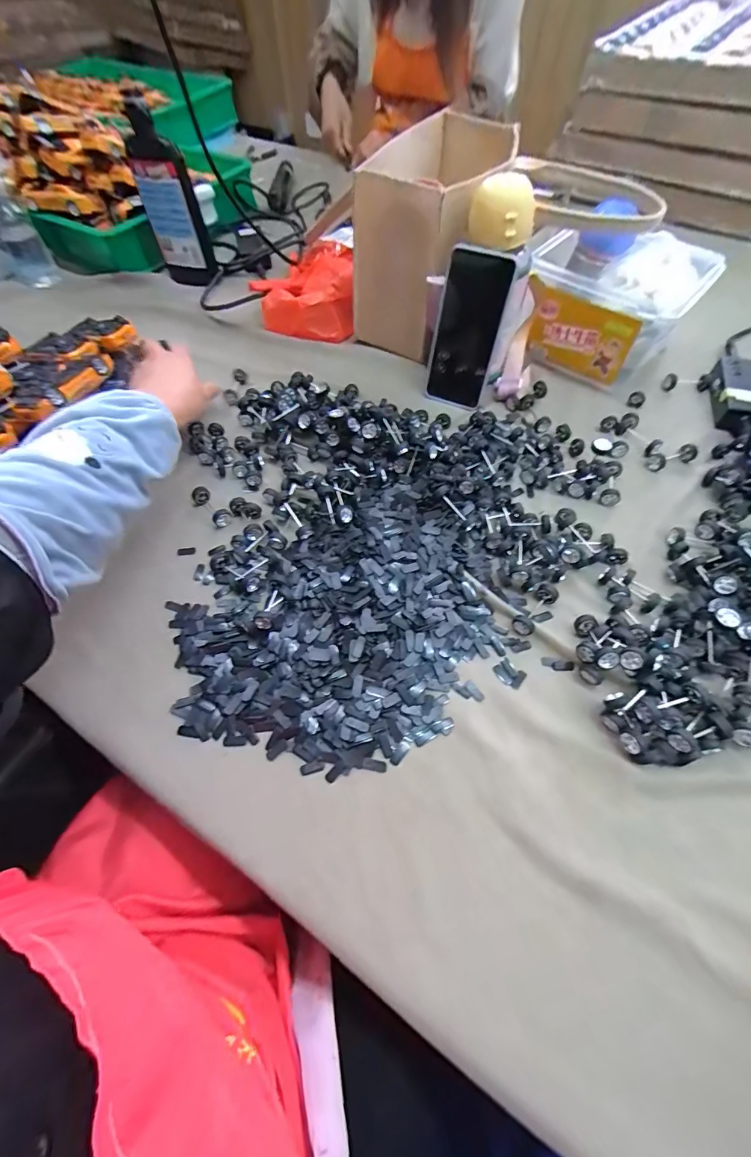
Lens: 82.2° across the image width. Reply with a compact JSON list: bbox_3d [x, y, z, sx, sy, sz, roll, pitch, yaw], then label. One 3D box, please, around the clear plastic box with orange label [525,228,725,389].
[{"bbox_3d":[0.299,-0.357,0.560,0.191,0.124,0.132,27,64,16],"label":"clear plastic box with orange label"}]

